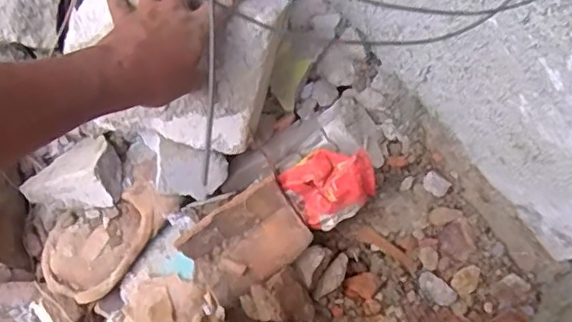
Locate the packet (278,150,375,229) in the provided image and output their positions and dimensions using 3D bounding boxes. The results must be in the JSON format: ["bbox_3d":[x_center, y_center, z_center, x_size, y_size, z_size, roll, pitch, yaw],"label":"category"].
[{"bbox_3d":[0.040,0.021,0.604,0.075,0.085,0.079,-31,76,-9],"label":"packet"}]

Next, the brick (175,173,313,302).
[{"bbox_3d":[-0.039,0.081,0.605,0.113,0.038,0.084,-35,77,-10],"label":"brick"}]

